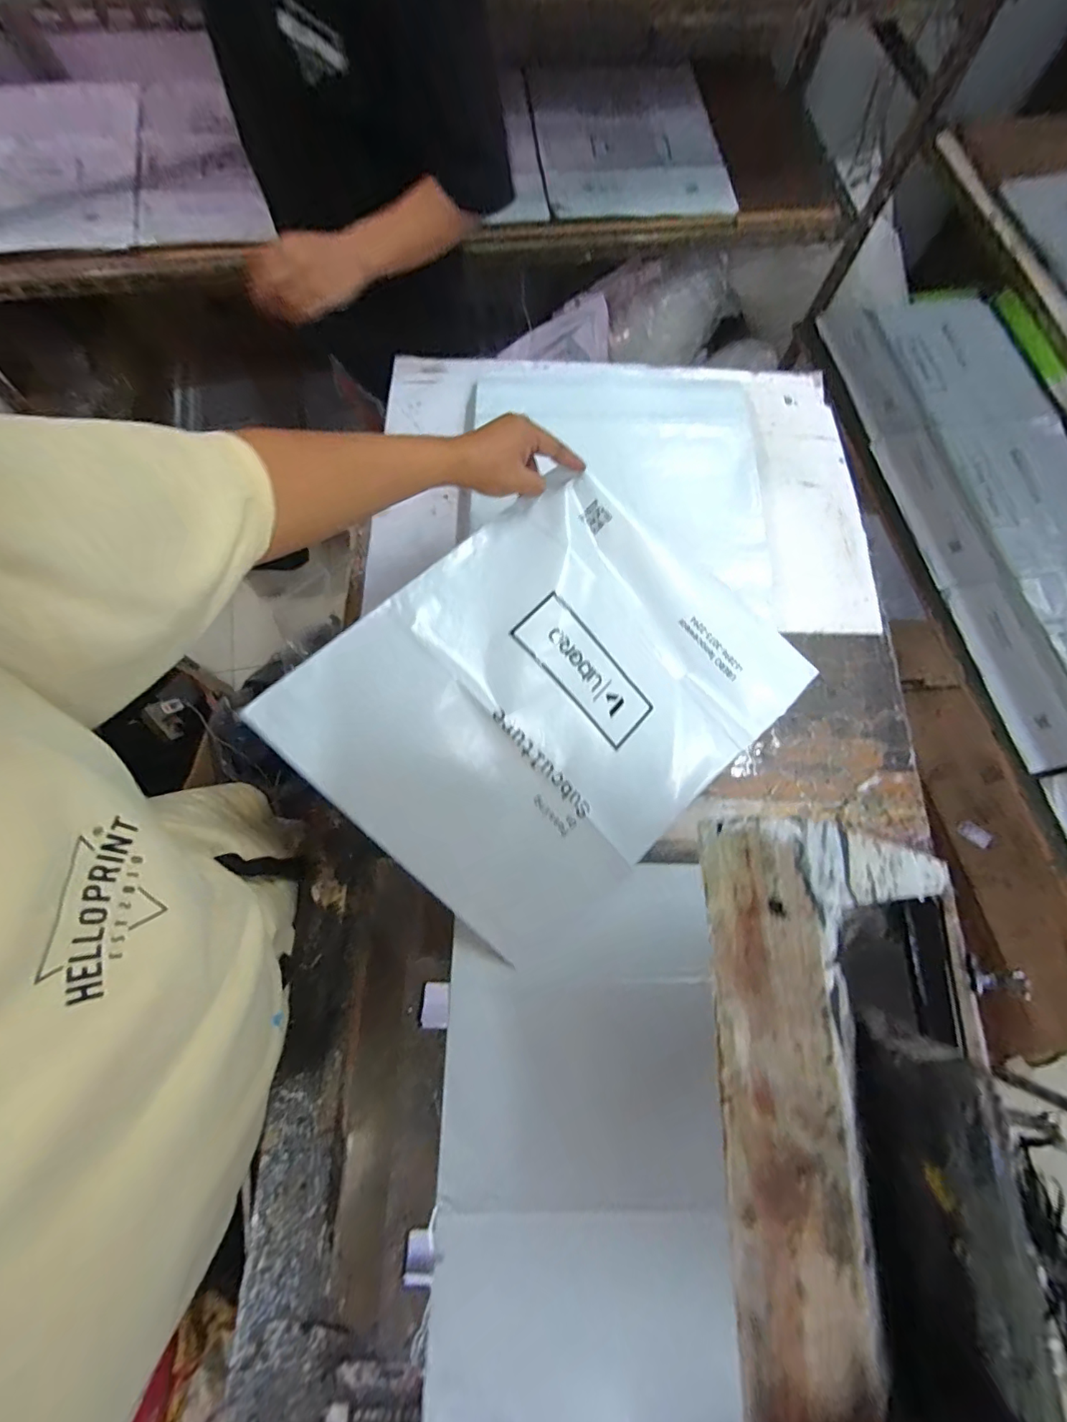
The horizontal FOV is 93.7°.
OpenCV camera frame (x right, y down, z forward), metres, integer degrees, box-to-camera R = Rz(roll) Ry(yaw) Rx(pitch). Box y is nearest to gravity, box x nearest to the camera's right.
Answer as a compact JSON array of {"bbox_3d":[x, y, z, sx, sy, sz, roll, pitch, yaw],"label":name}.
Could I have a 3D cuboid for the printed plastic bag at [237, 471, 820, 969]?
[{"bbox_3d":[0.031,-0.014,0.556,0.475,0.065,0.389,-45,100,-14],"label":"printed plastic bag"}]

